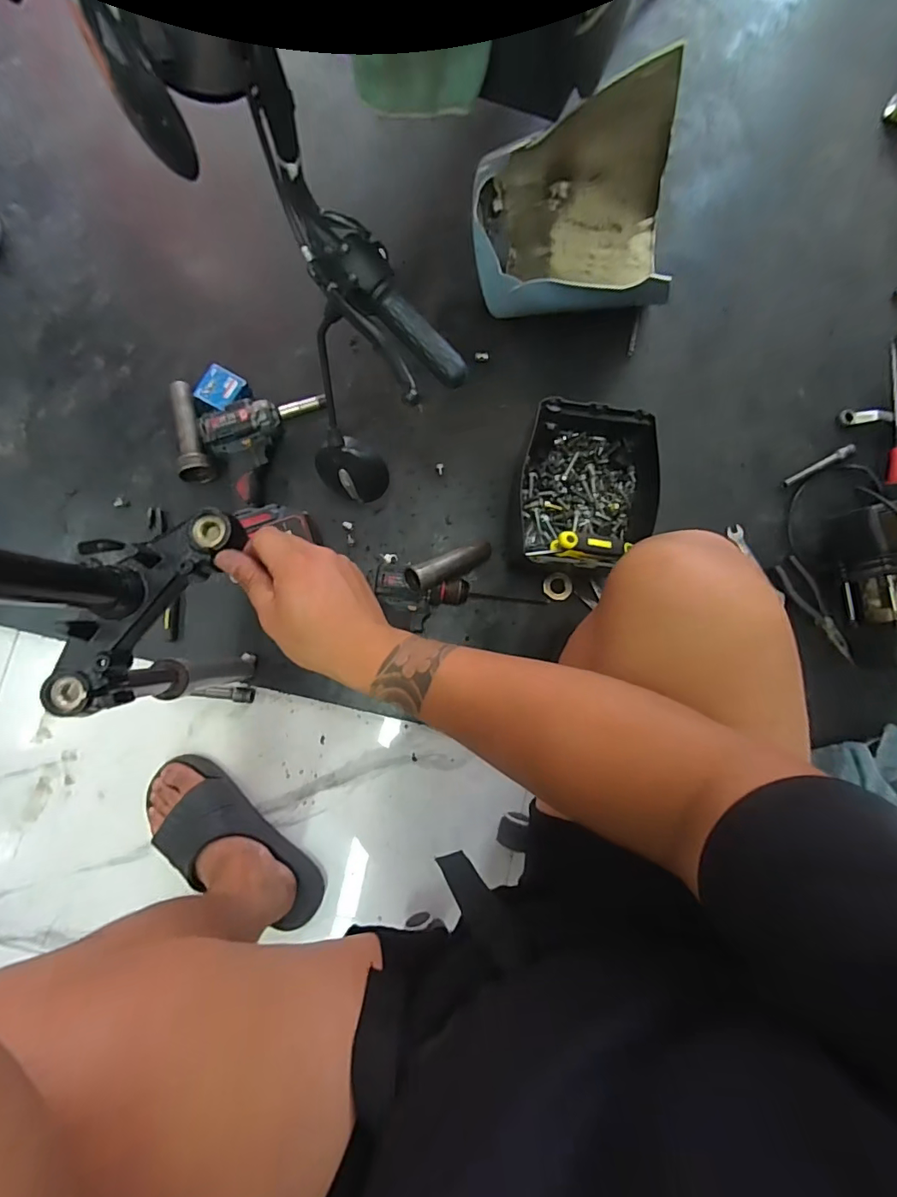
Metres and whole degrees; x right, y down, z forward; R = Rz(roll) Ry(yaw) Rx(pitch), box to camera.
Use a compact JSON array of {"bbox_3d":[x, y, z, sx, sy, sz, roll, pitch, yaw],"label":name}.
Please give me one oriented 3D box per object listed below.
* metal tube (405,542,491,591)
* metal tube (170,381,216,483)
[{"bbox_3d":[0.006,-0.051,0.716,0.142,0.031,0.036,-26,85,-34],"label":"metal tube"},{"bbox_3d":[-0.395,-0.257,0.756,0.046,0.047,0.159,-15,85,-3],"label":"metal tube"}]

